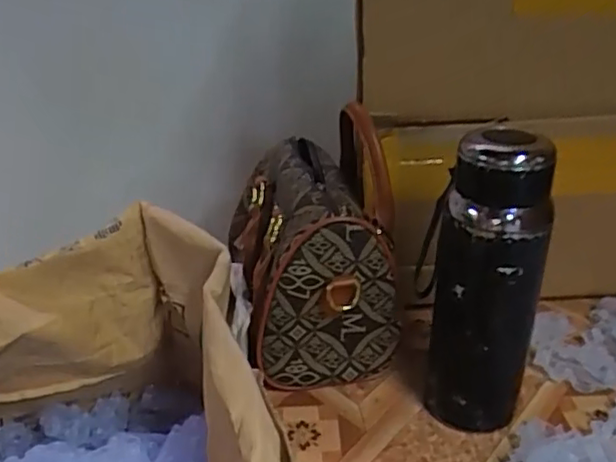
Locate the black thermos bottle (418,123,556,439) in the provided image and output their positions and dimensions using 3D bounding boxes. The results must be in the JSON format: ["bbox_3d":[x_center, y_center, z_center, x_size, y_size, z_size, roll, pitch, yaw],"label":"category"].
[{"bbox_3d":[0.124,0.042,0.475,0.079,0.227,0.063,-1,26,3],"label":"black thermos bottle"}]

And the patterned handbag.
[{"bbox_3d":[0.001,0.013,0.615,0.138,0.169,0.235,-5,26,-6],"label":"patterned handbag"}]

